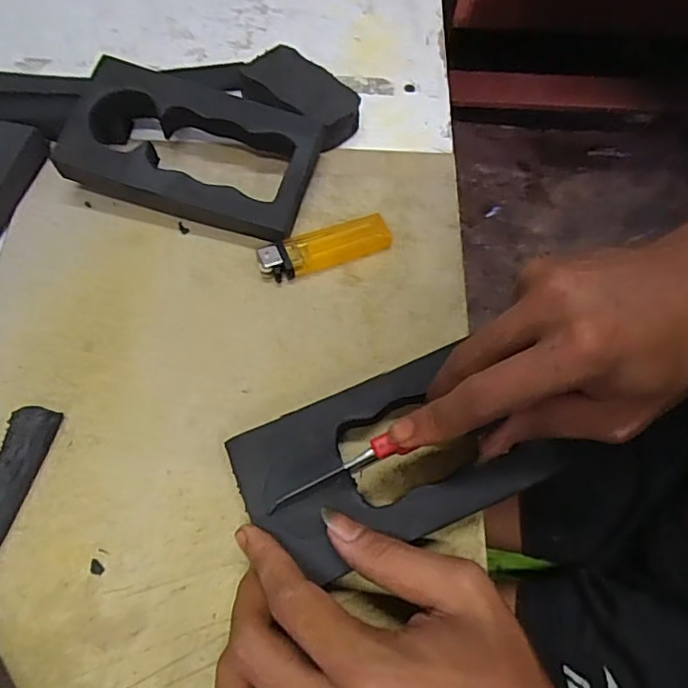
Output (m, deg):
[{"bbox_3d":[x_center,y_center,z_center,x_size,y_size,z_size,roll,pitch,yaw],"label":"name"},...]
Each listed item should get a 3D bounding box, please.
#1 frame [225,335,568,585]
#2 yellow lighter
[{"bbox_3d":[0.022,0.053,0.264,0.137,0.010,0.086,-27,68,-14],"label":"frame"},{"bbox_3d":[-0.011,-0.059,0.335,0.080,0.013,0.024,-20,66,-11],"label":"yellow lighter"}]

